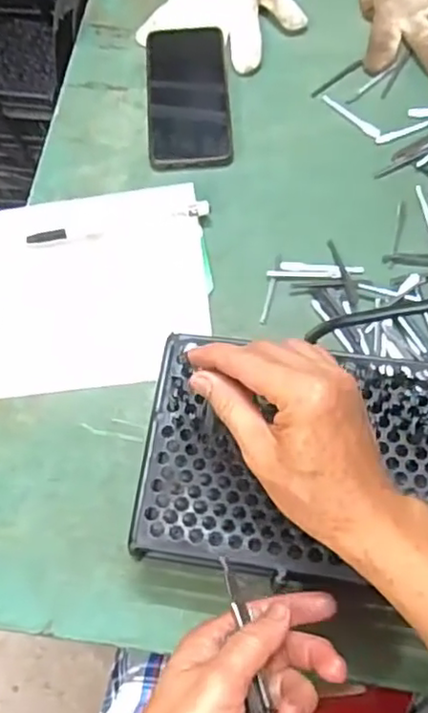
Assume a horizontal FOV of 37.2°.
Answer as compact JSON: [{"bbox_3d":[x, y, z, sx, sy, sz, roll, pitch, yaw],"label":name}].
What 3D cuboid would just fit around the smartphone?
[{"bbox_3d":[-0.024,-0.247,0.601,0.075,0.007,0.166,-3,66,1],"label":"smartphone"}]

